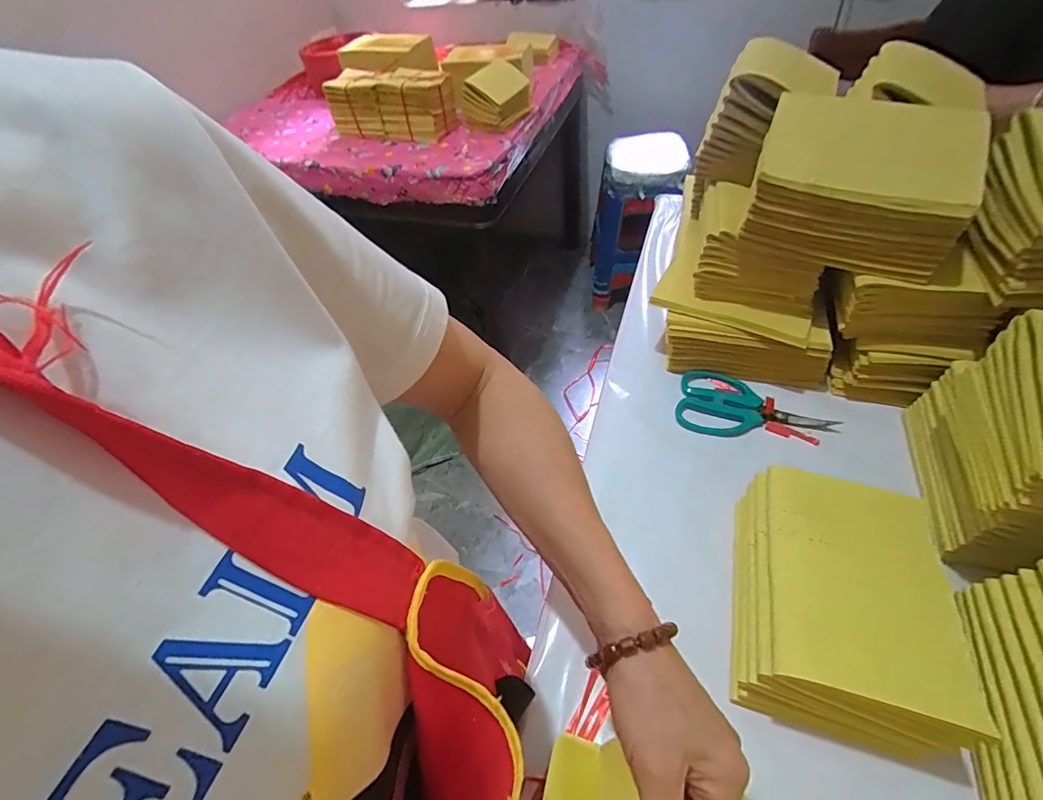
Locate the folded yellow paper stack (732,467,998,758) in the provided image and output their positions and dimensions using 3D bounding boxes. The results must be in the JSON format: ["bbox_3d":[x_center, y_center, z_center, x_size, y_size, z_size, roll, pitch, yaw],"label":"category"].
[{"bbox_3d":[0.219,0.136,0.336,0.116,0.069,0.162,9,51,14],"label":"folded yellow paper stack"}]

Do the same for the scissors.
[{"bbox_3d":[0.243,0.010,0.494,0.150,0.010,0.079,9,51,14],"label":"scissors"}]

